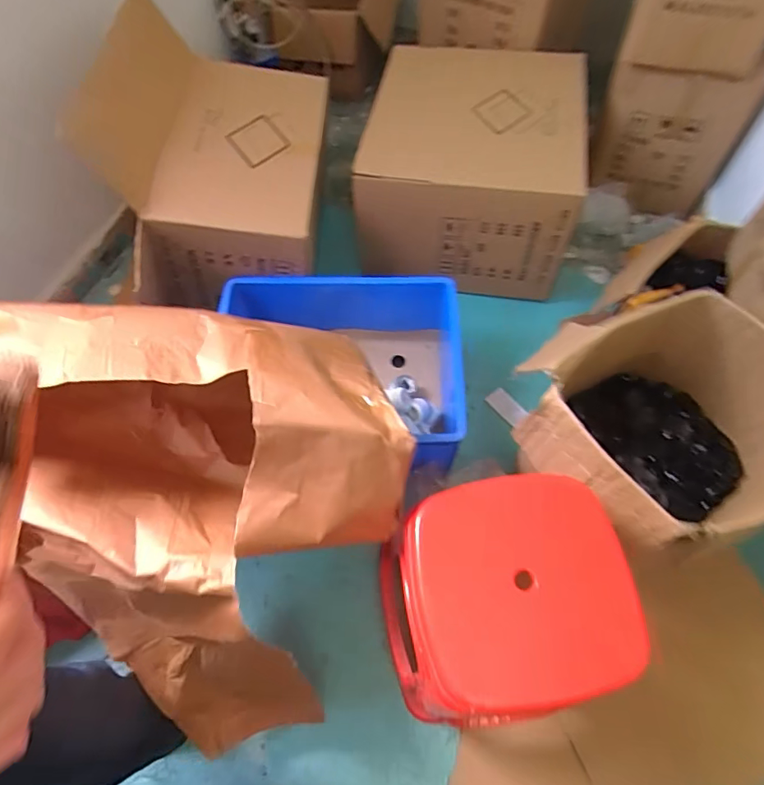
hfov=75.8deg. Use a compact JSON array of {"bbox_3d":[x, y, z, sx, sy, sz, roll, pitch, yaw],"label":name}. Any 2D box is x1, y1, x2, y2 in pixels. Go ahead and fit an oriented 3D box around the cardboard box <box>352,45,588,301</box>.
[{"bbox_3d":[0.222,-0.579,1.288,0.511,0.385,0.480,10,62,7],"label":"cardboard box"}]

